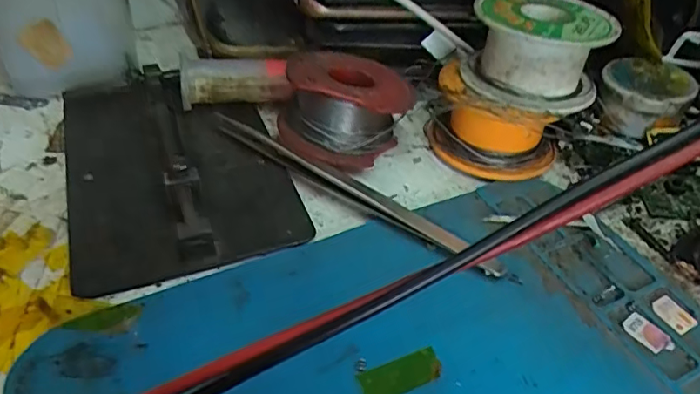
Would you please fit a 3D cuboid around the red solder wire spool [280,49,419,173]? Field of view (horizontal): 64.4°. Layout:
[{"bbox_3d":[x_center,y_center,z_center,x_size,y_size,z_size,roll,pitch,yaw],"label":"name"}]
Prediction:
[{"bbox_3d":[-0.002,-0.036,0.222,0.050,0.033,0.044,17,43,15],"label":"red solder wire spool"}]

